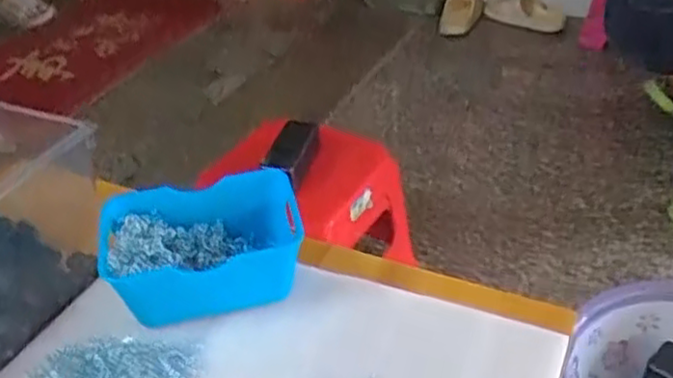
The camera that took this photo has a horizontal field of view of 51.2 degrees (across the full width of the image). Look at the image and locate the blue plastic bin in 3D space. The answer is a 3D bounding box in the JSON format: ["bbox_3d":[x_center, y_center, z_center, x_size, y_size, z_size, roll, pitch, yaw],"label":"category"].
[{"bbox_3d":[-0.104,0.047,0.559,0.149,0.067,0.100,-10,36,-8],"label":"blue plastic bin"}]

